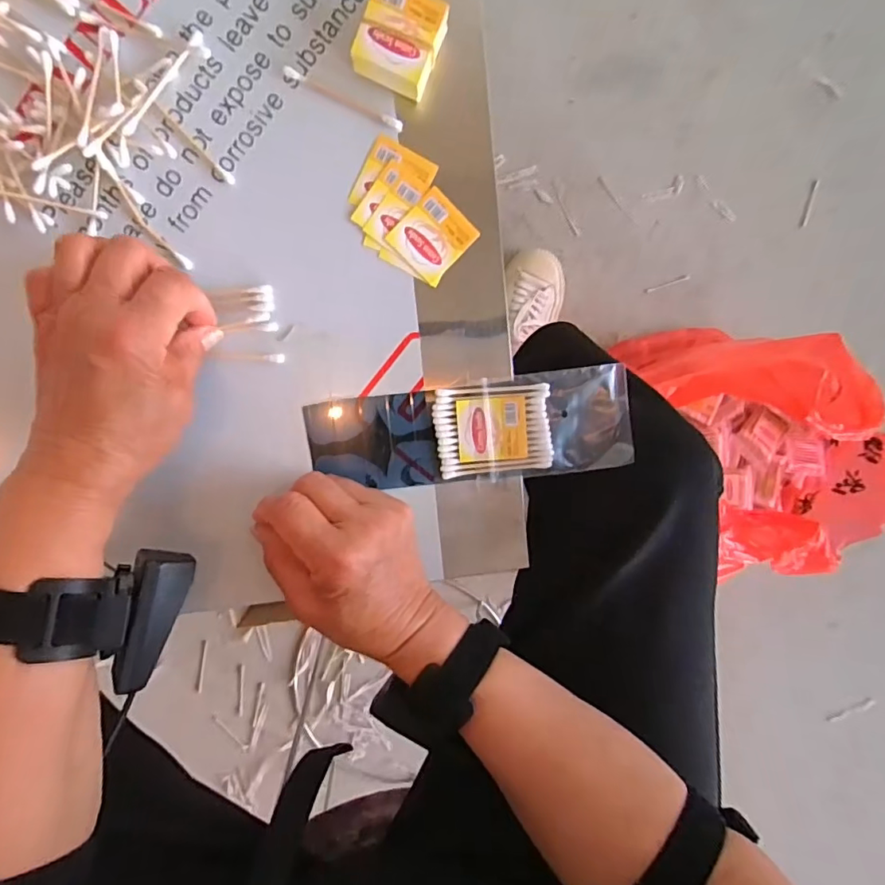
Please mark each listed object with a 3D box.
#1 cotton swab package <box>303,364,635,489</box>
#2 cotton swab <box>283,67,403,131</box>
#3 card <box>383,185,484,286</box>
[{"bbox_3d":[0.020,-0.005,0.329,0.200,0.011,0.062,-8,98,-5],"label":"cotton swab package"},{"bbox_3d":[-0.057,-0.200,0.302,0.071,0.004,0.006,22,94,-8],"label":"cotton swab"},{"bbox_3d":[-0.005,-0.125,0.315,0.040,0.004,0.044,44,91,-9],"label":"card"}]

